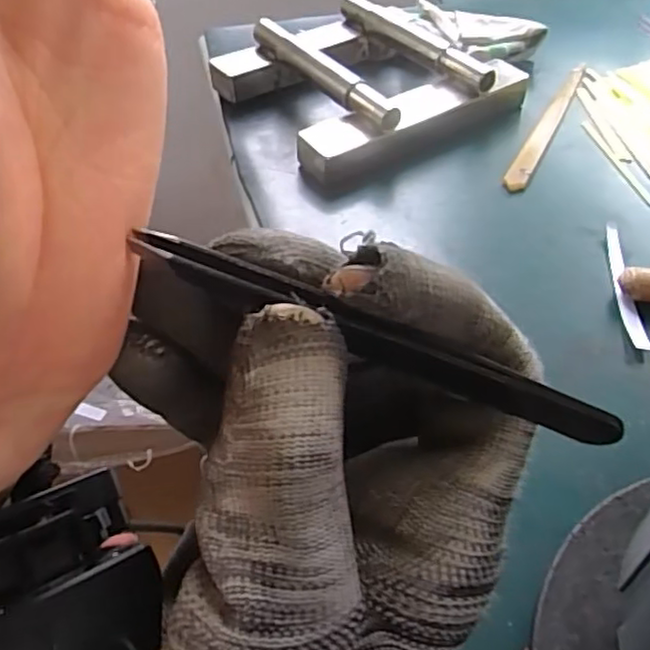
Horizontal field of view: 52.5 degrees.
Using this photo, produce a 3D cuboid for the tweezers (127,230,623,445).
[{"bbox_3d":[0.012,0.004,0.119,0.089,0.011,0.004,22,47,-6],"label":"tweezers"}]

